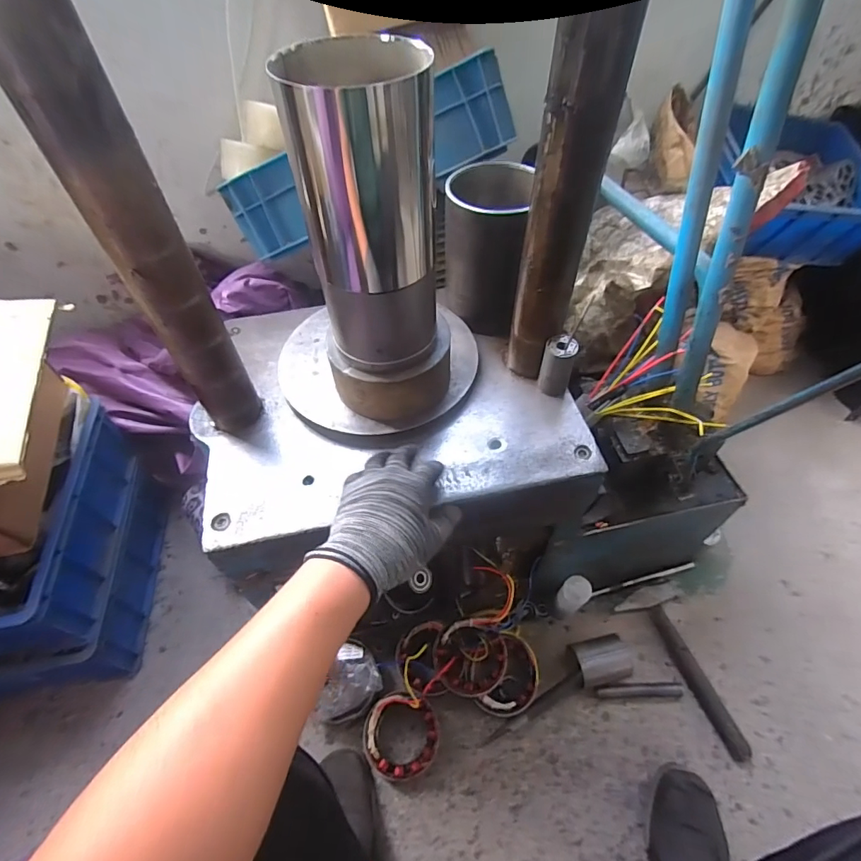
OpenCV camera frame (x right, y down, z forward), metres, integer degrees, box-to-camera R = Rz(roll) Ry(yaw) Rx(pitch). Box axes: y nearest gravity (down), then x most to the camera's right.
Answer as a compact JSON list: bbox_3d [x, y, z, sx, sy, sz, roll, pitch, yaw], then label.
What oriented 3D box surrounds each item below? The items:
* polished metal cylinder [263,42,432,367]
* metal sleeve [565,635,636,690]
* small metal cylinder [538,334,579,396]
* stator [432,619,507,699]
[{"bbox_3d":[-0.054,-0.187,0.438,0.113,0.263,0.091,3,53,4],"label":"polished metal cylinder"},{"bbox_3d":[0.278,0.382,0.777,0.088,0.066,0.068,-10,53,-6],"label":"metal sleeve"},{"bbox_3d":[0.159,-0.082,0.591,0.039,0.074,0.034,16,56,12],"label":"small metal cylinder"},{"bbox_3d":[0.065,0.371,0.763,0.113,0.047,0.107,0,54,1],"label":"stator"}]

